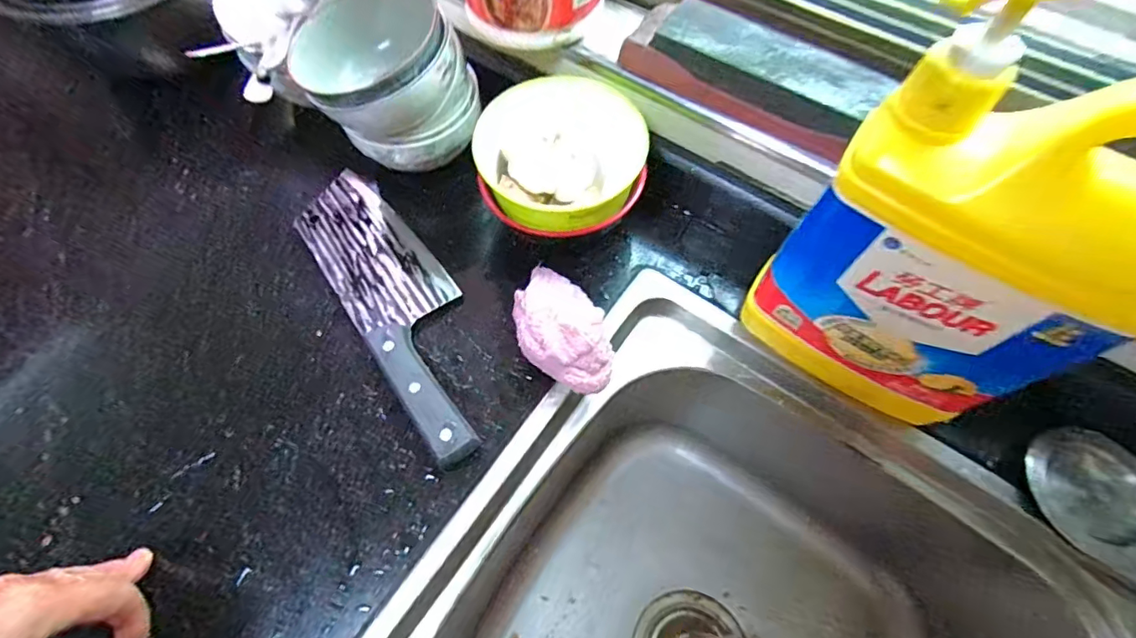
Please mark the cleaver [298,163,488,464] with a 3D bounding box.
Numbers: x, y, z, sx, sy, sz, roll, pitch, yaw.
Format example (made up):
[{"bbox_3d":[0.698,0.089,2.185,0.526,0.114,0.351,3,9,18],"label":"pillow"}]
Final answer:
[{"bbox_3d":[-0.133,-0.019,0.392,0.076,0.025,0.271,-34,70,-13],"label":"cleaver"}]

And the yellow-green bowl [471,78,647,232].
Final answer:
[{"bbox_3d":[-0.003,-0.123,0.375,0.120,0.059,0.101,3,66,2],"label":"yellow-green bowl"}]

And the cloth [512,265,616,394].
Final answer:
[{"bbox_3d":[-0.006,0.008,0.362,0.059,0.048,0.094,-13,66,-5],"label":"cloth"}]

